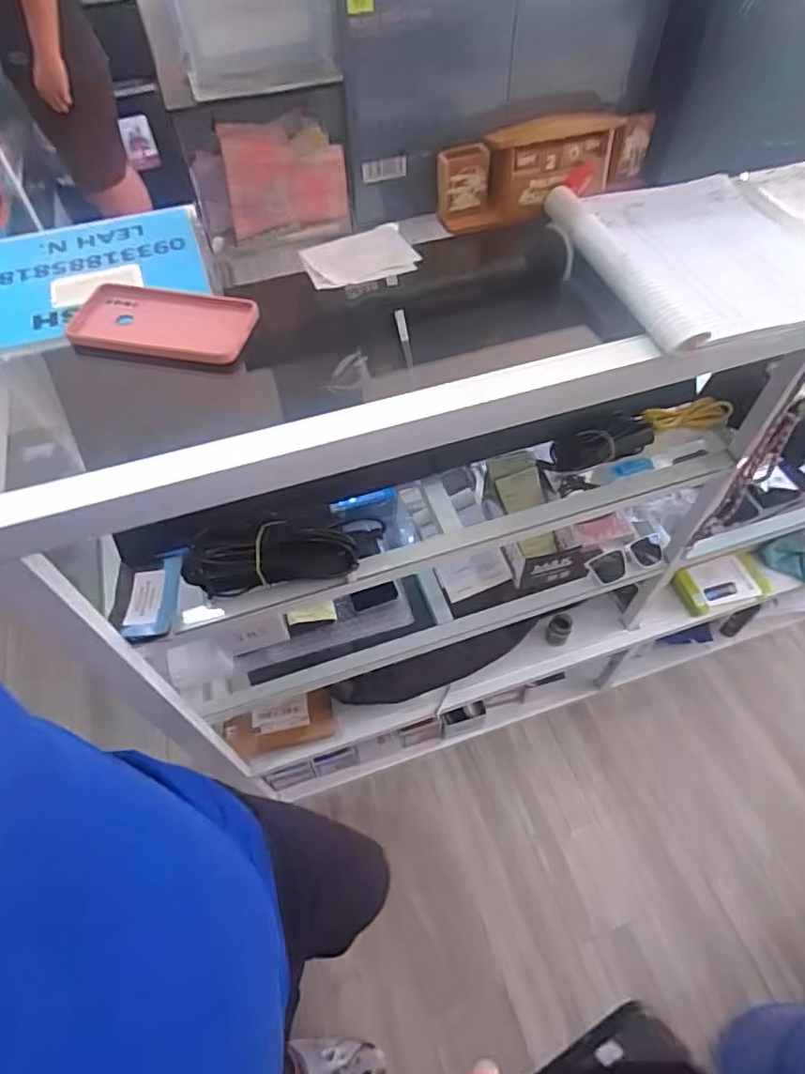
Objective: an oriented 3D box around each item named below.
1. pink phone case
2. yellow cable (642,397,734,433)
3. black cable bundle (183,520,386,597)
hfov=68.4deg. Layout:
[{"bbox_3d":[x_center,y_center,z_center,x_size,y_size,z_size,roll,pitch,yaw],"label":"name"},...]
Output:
[{"bbox_3d":[-0.221,-0.199,0.540,0.179,0.017,0.080,10,57,9],"label":"pink phone case"},{"bbox_3d":[0.366,-0.156,0.774,0.116,0.034,0.033,-10,56,-4],"label":"yellow cable"},{"bbox_3d":[-0.133,0.013,0.661,0.216,0.046,0.069,-8,56,-3],"label":"black cable bundle"}]

